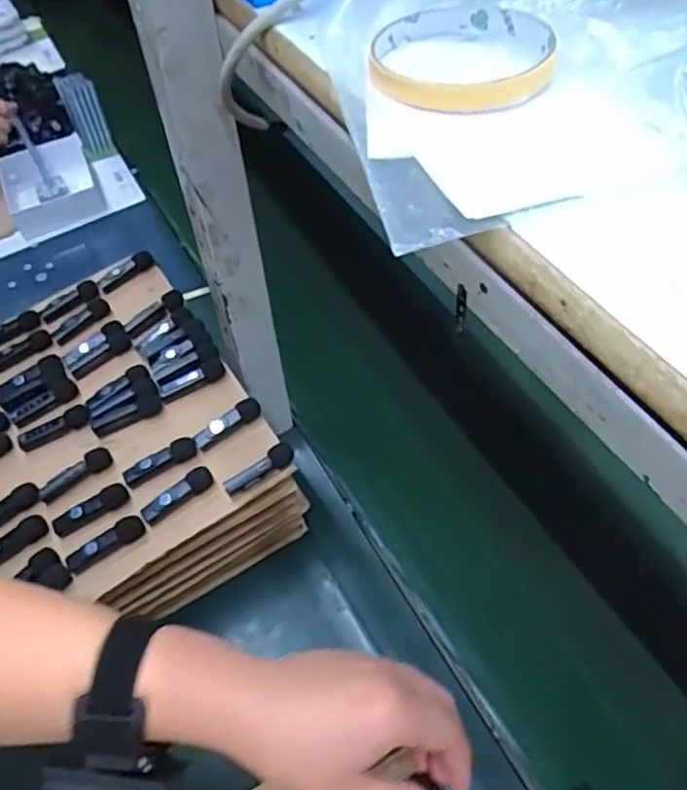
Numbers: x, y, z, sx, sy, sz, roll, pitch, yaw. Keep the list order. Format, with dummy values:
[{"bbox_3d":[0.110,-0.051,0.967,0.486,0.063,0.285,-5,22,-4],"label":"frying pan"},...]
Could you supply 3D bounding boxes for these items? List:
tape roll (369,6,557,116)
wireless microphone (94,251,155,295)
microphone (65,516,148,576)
[{"bbox_3d":[0.052,-0.150,0.286,0.077,0.014,0.079,3,53,5],"label":"tape roll"},{"bbox_3d":[-0.239,-0.136,0.705,0.066,0.020,0.014,-33,58,-21],"label":"wireless microphone"},{"bbox_3d":[-0.194,0.122,0.528,0.065,0.016,0.017,-29,57,-18],"label":"microphone"}]

